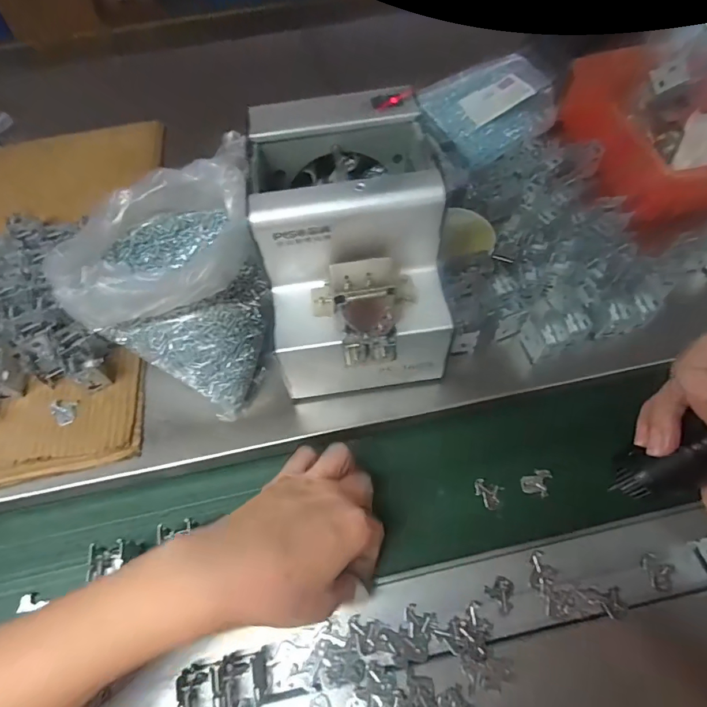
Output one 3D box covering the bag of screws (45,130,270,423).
[{"bbox_3d":[-0.138,-0.061,0.362,0.139,0.100,0.170,12,61,10],"label":"bag of screws"}]

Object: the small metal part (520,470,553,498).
[{"bbox_3d":[0.144,0.101,0.348,0.021,0.004,0.021,17,62,12],"label":"small metal part"}]

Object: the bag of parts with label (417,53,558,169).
[{"bbox_3d":[0.154,-0.284,0.499,0.137,0.033,0.147,-23,62,-10],"label":"bag of parts with label"}]

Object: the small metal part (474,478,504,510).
[{"bbox_3d":[0.105,0.111,0.346,0.021,0.009,0.020,15,62,11],"label":"small metal part"}]

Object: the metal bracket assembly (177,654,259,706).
[{"bbox_3d":[-0.083,0.211,0.278,0.047,0.032,0.032,-12,60,-4],"label":"metal bracket assembly"}]

